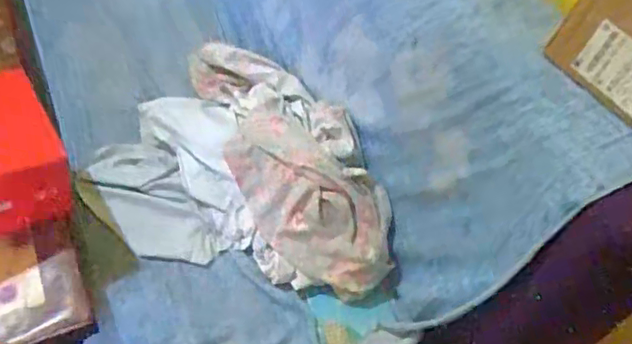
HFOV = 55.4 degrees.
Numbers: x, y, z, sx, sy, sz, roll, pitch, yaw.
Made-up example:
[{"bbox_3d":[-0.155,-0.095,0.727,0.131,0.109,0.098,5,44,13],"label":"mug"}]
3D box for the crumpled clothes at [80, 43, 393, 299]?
[{"bbox_3d":[-0.197,-0.031,1.194,0.458,0.181,0.743,-21,54,-18],"label":"crumpled clothes"}]

